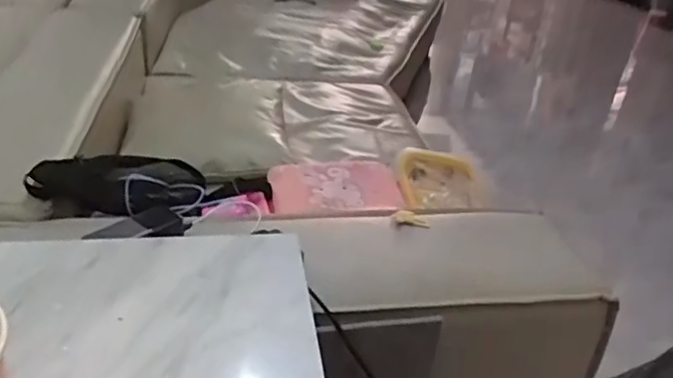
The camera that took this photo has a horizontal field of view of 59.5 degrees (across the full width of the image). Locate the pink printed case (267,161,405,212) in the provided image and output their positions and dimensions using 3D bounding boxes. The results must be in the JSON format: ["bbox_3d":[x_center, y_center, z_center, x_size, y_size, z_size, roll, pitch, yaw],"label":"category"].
[{"bbox_3d":[0.006,-0.006,1.143,0.284,0.032,0.159,-8,32,-21],"label":"pink printed case"}]

